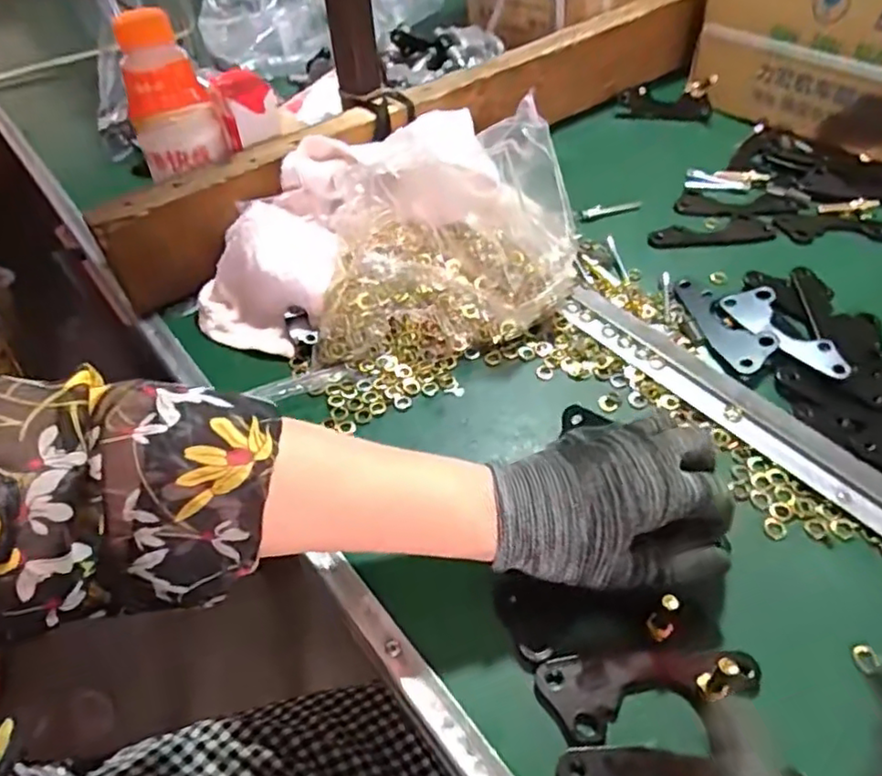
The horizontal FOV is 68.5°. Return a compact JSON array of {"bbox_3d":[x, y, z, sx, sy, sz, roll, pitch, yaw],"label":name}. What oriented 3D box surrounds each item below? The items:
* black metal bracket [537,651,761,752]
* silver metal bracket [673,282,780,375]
[{"bbox_3d":[0.105,0.149,0.328,0.108,0.004,0.039,-11,48,-6],"label":"black metal bracket"},{"bbox_3d":[0.216,-0.052,0.493,0.036,0.010,0.102,-13,48,-8],"label":"silver metal bracket"}]

